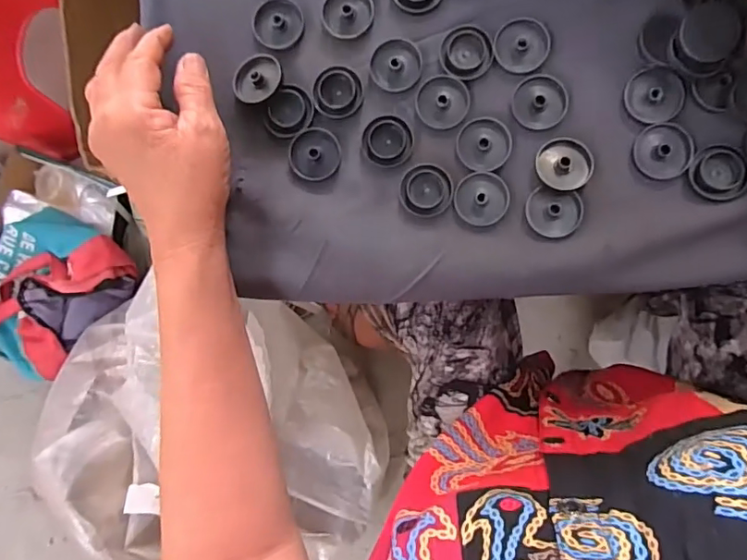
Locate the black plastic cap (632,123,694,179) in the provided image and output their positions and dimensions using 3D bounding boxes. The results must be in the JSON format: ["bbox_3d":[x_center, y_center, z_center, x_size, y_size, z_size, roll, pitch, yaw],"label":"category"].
[{"bbox_3d":[0.177,-0.078,0.320,0.034,0.005,0.031,0,90,7],"label":"black plastic cap"}]

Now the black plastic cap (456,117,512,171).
[{"bbox_3d":[0.070,-0.086,0.332,0.033,0.004,0.033,0,90,7],"label":"black plastic cap"}]

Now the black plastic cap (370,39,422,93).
[{"bbox_3d":[0.014,-0.138,0.338,0.032,0.006,0.033,0,90,7],"label":"black plastic cap"}]

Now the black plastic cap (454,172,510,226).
[{"bbox_3d":[0.068,-0.051,0.332,0.033,0.004,0.033,0,90,7],"label":"black plastic cap"}]

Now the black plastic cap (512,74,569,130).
[{"bbox_3d":[0.104,-0.111,0.328,0.033,0.004,0.033,0,90,7],"label":"black plastic cap"}]

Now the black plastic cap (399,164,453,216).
[{"bbox_3d":[0.033,-0.057,0.336,0.034,0.004,0.033,0,90,7],"label":"black plastic cap"}]

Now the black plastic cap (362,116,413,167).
[{"bbox_3d":[0.009,-0.090,0.339,0.031,0.007,0.030,0,90,7],"label":"black plastic cap"}]

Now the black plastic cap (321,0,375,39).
[{"bbox_3d":[-0.017,-0.175,0.341,0.033,0.004,0.033,0,90,7],"label":"black plastic cap"}]

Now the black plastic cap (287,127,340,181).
[{"bbox_3d":[-0.038,-0.082,0.344,0.033,0.004,0.033,0,90,7],"label":"black plastic cap"}]

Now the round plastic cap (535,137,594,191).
[{"bbox_3d":[0.118,-0.072,0.326,0.033,0.005,0.031,0,90,7],"label":"round plastic cap"}]

